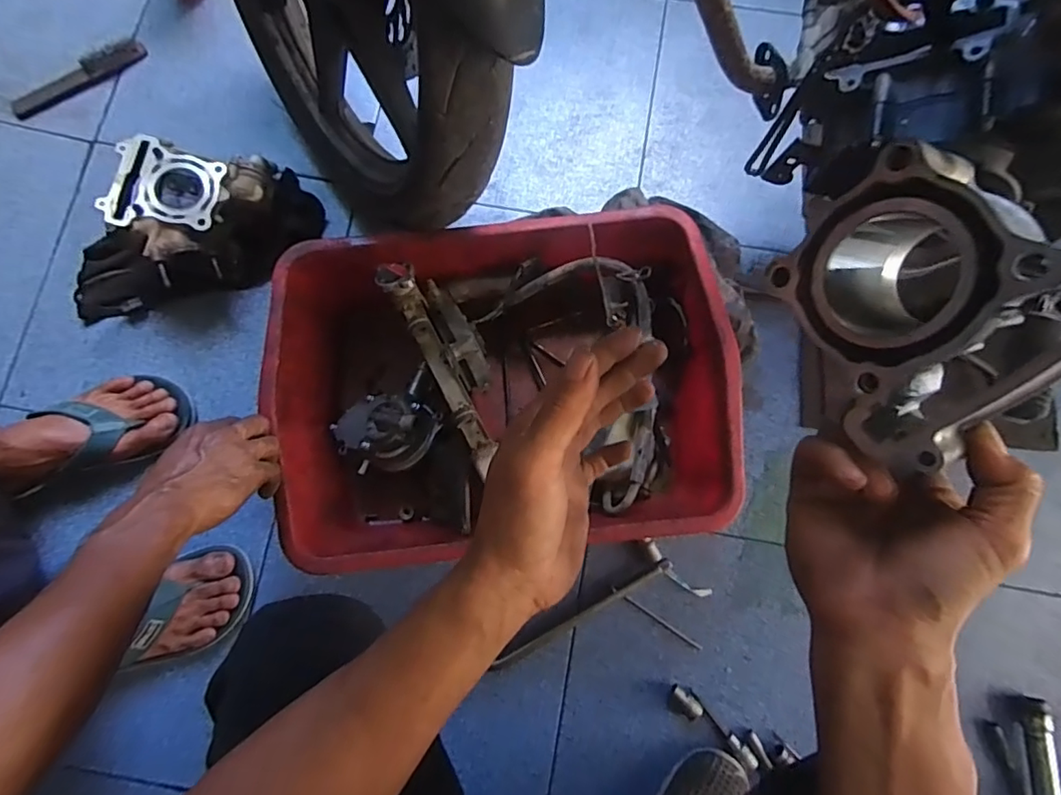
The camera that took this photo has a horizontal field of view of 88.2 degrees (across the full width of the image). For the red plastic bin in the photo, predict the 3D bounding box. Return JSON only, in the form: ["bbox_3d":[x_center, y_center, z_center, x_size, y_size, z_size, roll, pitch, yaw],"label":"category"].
[{"bbox_3d":[-0.028,-0.008,0.654,0.491,0.160,0.355,-7,79,0],"label":"red plastic bin"}]

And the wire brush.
[{"bbox_3d":[-0.665,-0.473,0.808,0.199,0.018,0.038,-37,80,-6],"label":"wire brush"}]

